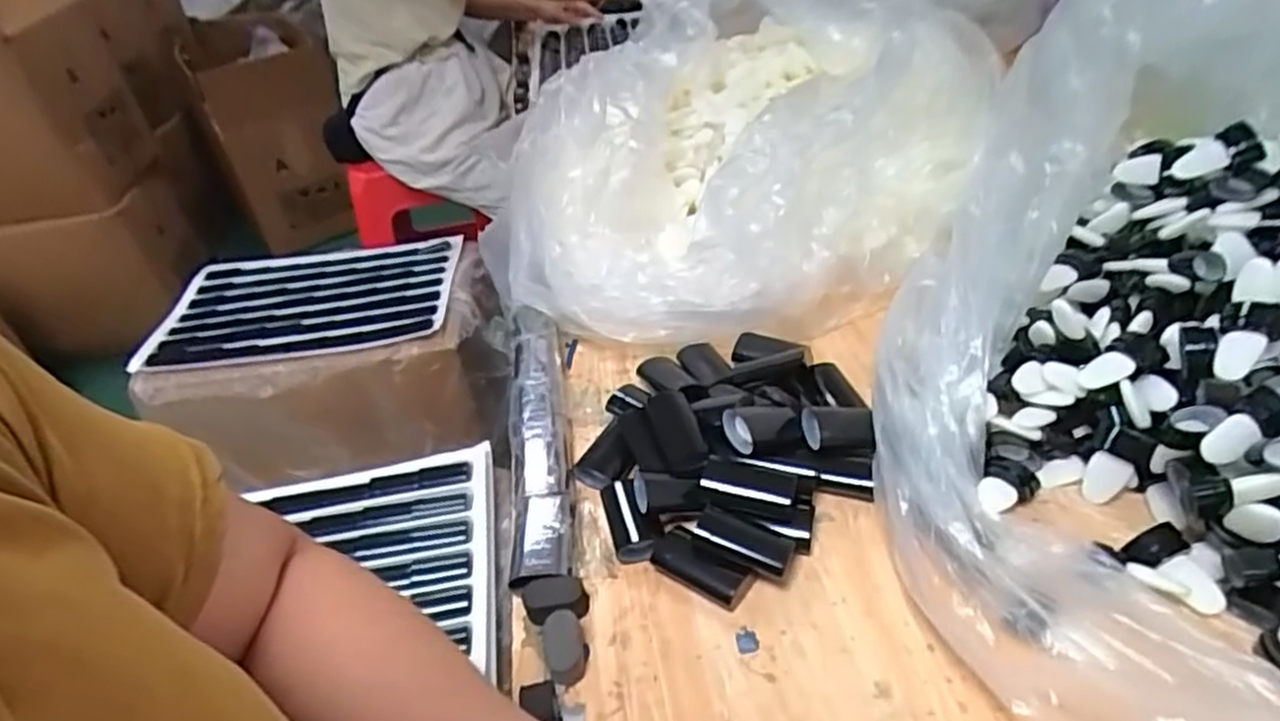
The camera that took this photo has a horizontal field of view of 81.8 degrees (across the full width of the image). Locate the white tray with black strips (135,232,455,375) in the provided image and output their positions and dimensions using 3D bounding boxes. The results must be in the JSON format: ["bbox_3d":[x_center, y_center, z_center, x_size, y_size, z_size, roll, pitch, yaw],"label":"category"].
[{"bbox_3d":[-0.589,-0.112,1.328,0.502,0.033,0.357,-6,38,1],"label":"white tray with black strips"}]

